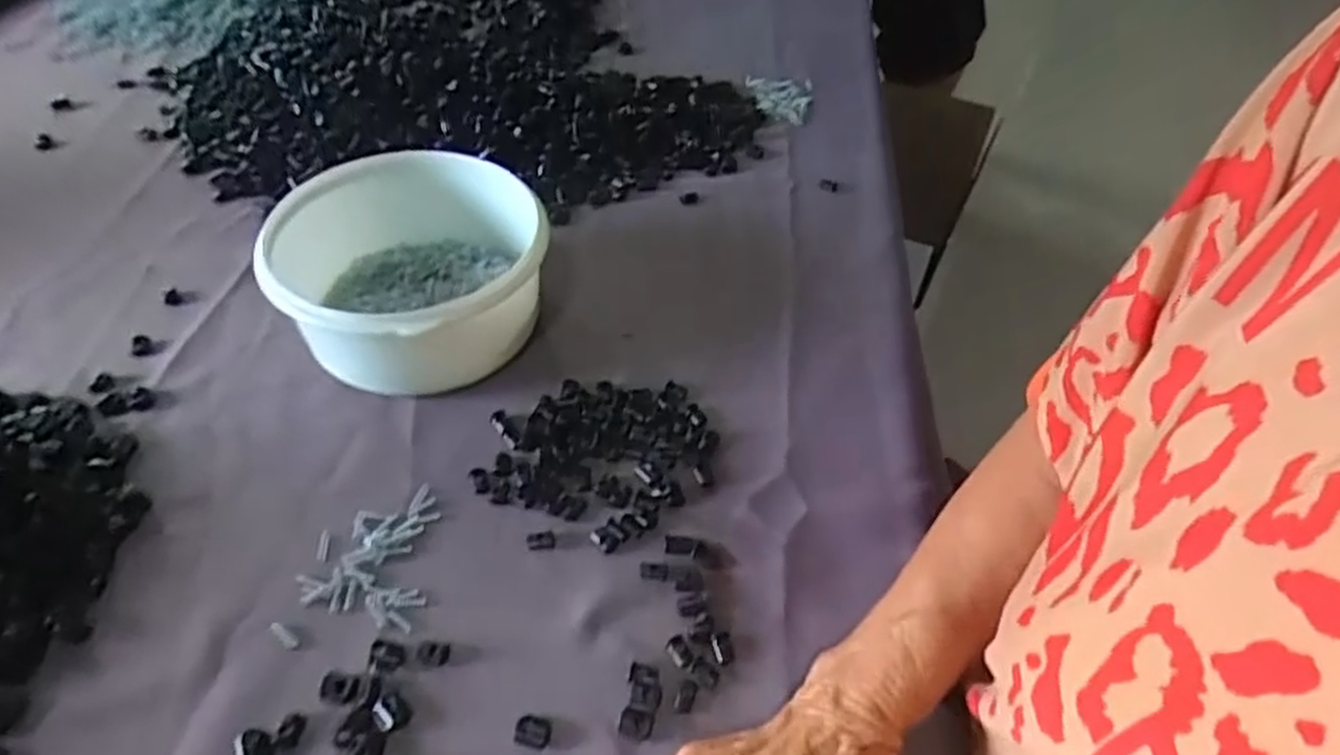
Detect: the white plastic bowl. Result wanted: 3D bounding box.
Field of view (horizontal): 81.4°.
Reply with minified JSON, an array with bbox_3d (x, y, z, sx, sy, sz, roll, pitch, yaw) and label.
[{"bbox_3d":[-0.158,-0.063,0.489,0.158,0.081,0.152,2,47,-2],"label":"white plastic bowl"}]

